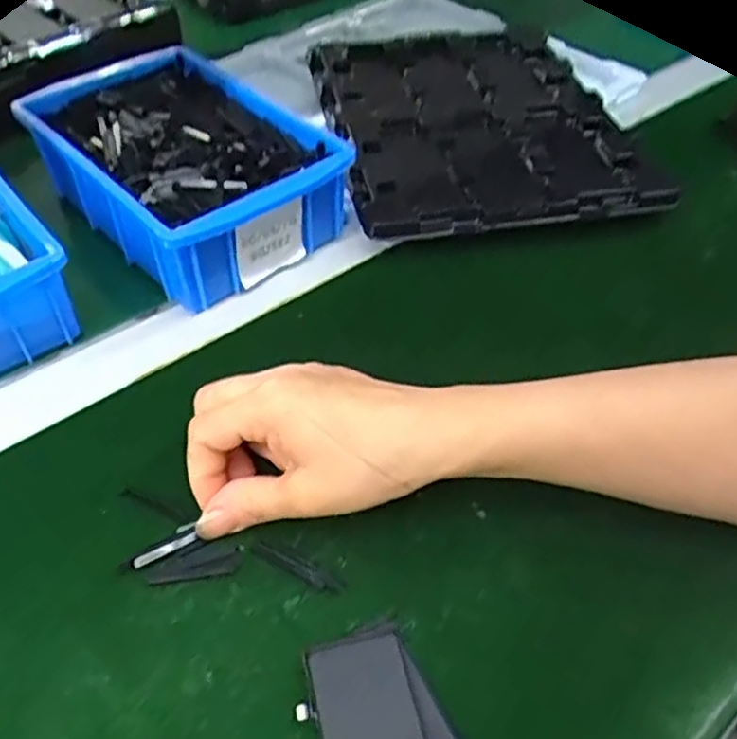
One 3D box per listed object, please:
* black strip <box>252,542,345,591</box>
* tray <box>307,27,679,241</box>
[{"bbox_3d":[-0.031,0.087,0.307,0.044,0.004,0.009,24,52,18],"label":"black strip"},{"bbox_3d":[0.083,-0.200,0.556,0.231,0.032,0.311,-6,46,-9],"label":"tray"}]

